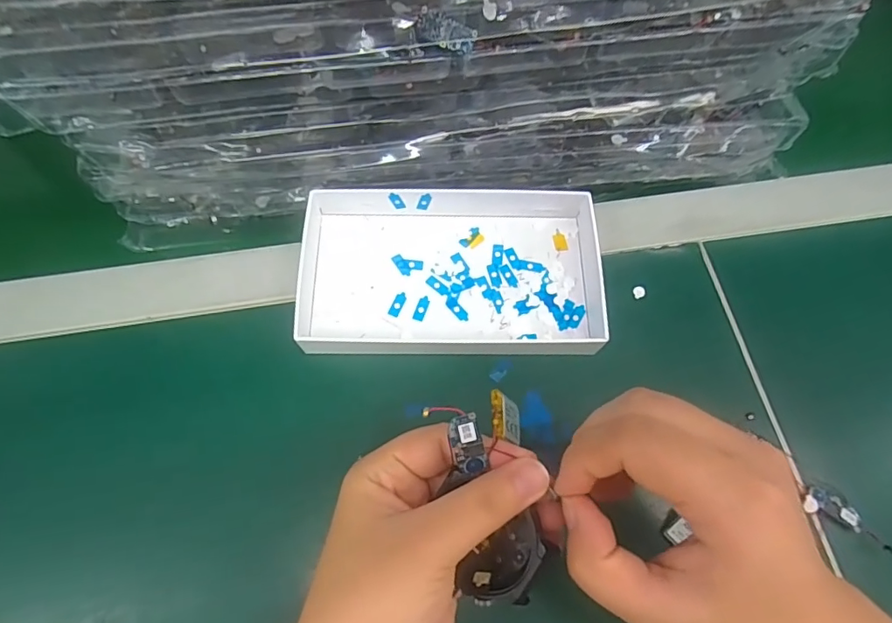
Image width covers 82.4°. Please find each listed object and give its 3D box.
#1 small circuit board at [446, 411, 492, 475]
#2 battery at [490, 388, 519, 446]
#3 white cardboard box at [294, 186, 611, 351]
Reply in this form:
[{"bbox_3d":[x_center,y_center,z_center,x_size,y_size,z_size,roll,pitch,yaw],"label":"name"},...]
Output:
[{"bbox_3d":[0.009,0.053,0.201,0.012,0.004,0.027,-18,110,-9],"label":"small circuit board"},{"bbox_3d":[0.027,0.047,0.221,0.006,0.022,0.023,-17,61,25],"label":"battery"},{"bbox_3d":[0.005,-0.028,0.309,0.175,0.026,0.104,1,67,-1],"label":"white cardboard box"}]

